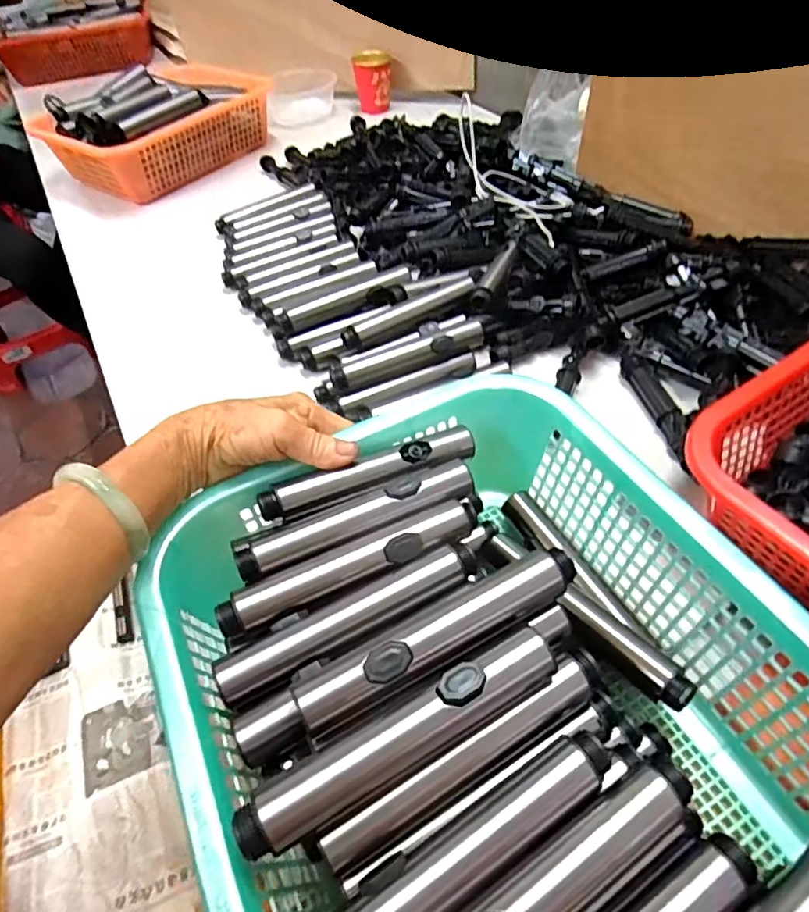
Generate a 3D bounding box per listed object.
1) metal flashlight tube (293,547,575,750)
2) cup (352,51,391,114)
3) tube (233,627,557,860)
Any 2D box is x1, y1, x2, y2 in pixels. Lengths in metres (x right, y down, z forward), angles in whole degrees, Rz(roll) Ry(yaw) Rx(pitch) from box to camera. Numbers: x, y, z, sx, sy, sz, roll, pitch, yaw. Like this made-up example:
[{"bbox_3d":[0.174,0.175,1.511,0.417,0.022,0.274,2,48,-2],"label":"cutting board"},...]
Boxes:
[{"bbox_3d":[0.020,0.088,0.268,0.147,0.026,0.023,-27,53,-16],"label":"metal flashlight tube"},{"bbox_3d":[-0.053,-0.676,1.009,0.069,0.084,0.063,-7,50,-1],"label":"cup"},{"bbox_3d":[-0.001,0.120,0.243,0.147,0.021,0.031,-25,52,-15],"label":"tube"}]

